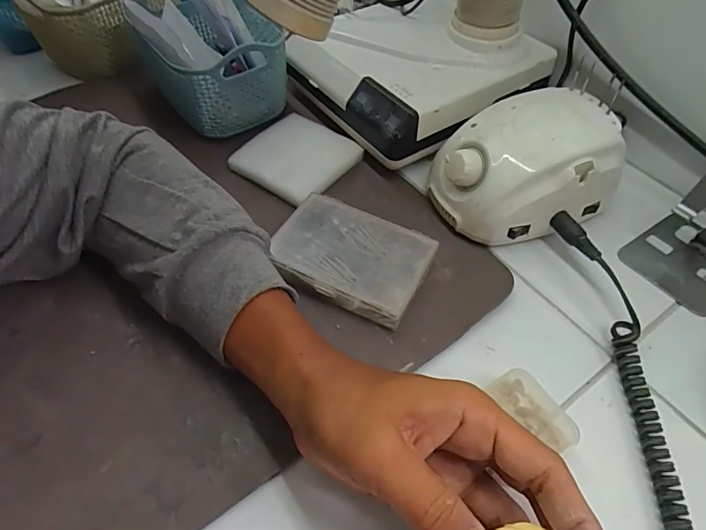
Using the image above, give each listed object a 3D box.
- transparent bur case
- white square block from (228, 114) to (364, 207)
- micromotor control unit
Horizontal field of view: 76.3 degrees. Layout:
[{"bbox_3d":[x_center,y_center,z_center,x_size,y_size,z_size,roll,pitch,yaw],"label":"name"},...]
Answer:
[{"bbox_3d":[-0.002,-0.006,0.356,0.116,0.025,0.082,21,56,16],"label":"transparent bur case"},{"bbox_3d":[-0.053,-0.105,0.434,0.095,0.016,0.096,30,59,21],"label":"white square block"},{"bbox_3d":[0.142,-0.082,0.380,0.139,0.082,0.101,-19,55,-13],"label":"micromotor control unit"}]

